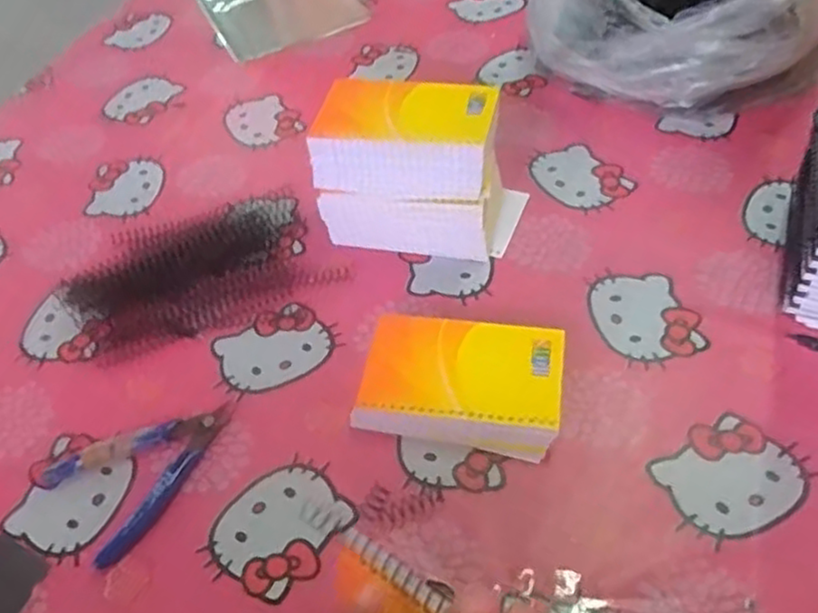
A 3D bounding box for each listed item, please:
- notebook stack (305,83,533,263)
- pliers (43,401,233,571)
[{"bbox_3d":[0.011,-0.112,0.564,0.147,0.102,0.101,5,50,10],"label":"notebook stack"},{"bbox_3d":[-0.164,0.103,0.462,0.114,0.011,0.078,-33,54,-20],"label":"pliers"}]

